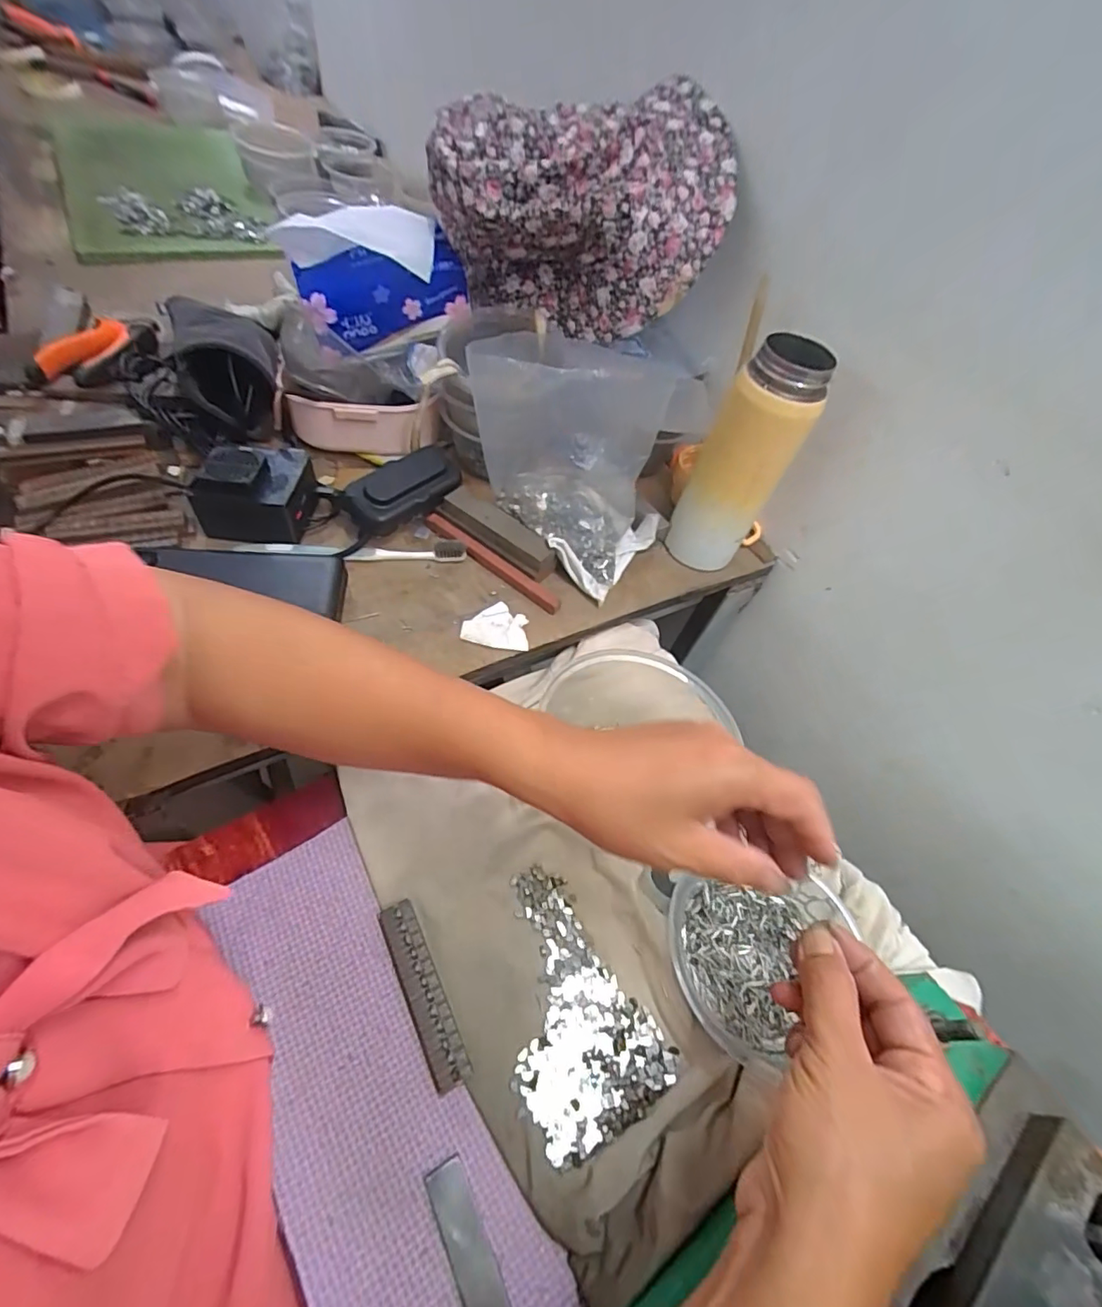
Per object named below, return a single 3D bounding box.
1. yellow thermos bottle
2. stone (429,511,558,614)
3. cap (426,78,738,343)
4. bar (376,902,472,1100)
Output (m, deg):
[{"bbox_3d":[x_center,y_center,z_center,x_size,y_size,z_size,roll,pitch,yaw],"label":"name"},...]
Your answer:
[{"bbox_3d":[0.158,-0.153,0.450,0.072,0.190,0.056,32,57,14],"label":"yellow thermos bottle"},{"bbox_3d":[-0.053,-0.081,0.467,0.148,0.008,0.016,34,56,14],"label":"stone"},{"bbox_3d":[0.020,-0.375,0.462,0.235,0.140,0.154,4,54,-8],"label":"cap"},{"bbox_3d":[-0.073,0.193,0.307,0.020,0.009,0.097,-20,61,-23],"label":"bar"}]

